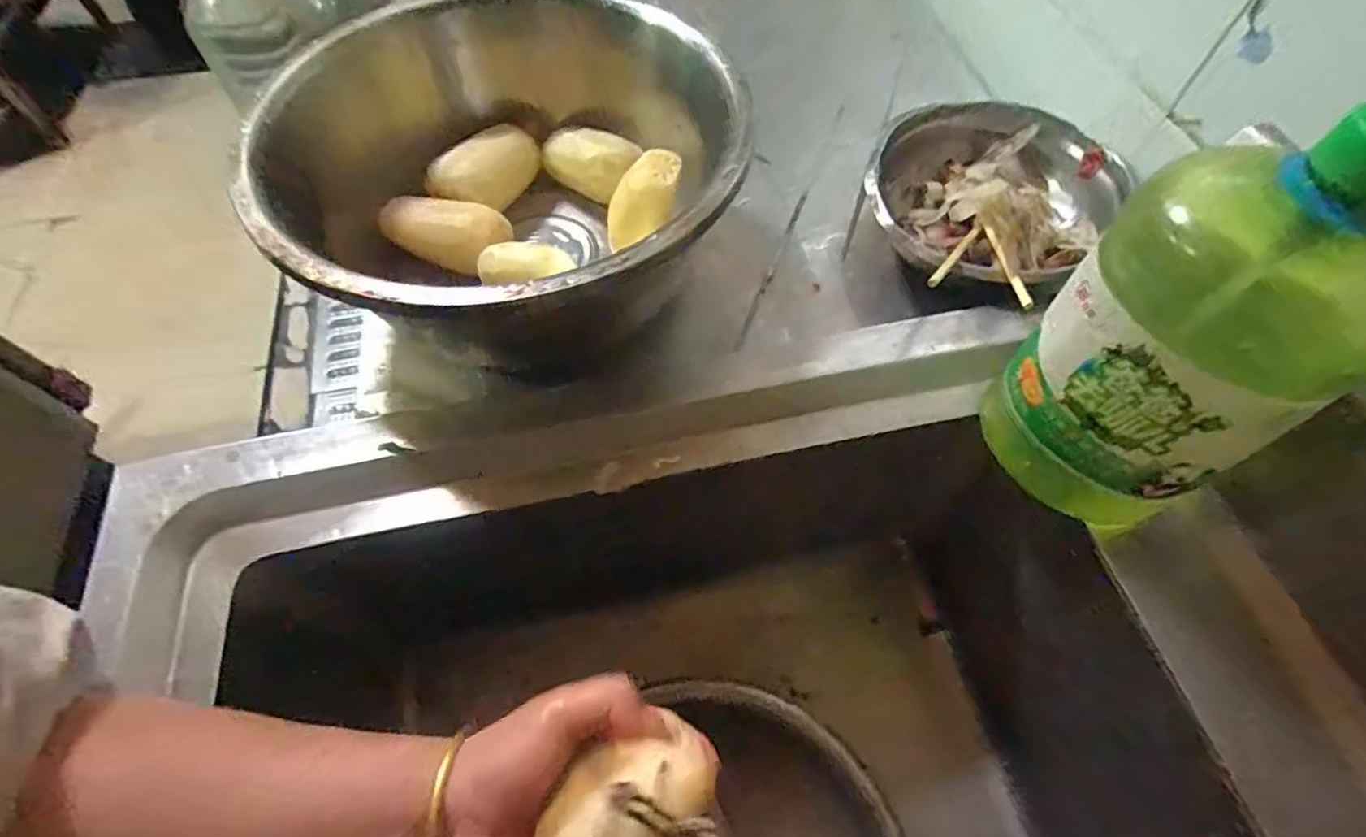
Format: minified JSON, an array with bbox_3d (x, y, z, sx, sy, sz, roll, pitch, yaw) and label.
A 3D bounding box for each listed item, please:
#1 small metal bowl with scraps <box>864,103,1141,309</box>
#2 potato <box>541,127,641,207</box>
[{"bbox_3d":[0.241,-0.177,0.507,0.202,0.068,0.189,0,60,0],"label":"small metal bowl with scraps"},{"bbox_3d":[-0.081,-0.216,0.531,0.077,0.038,0.044,25,63,14],"label":"potato"}]

